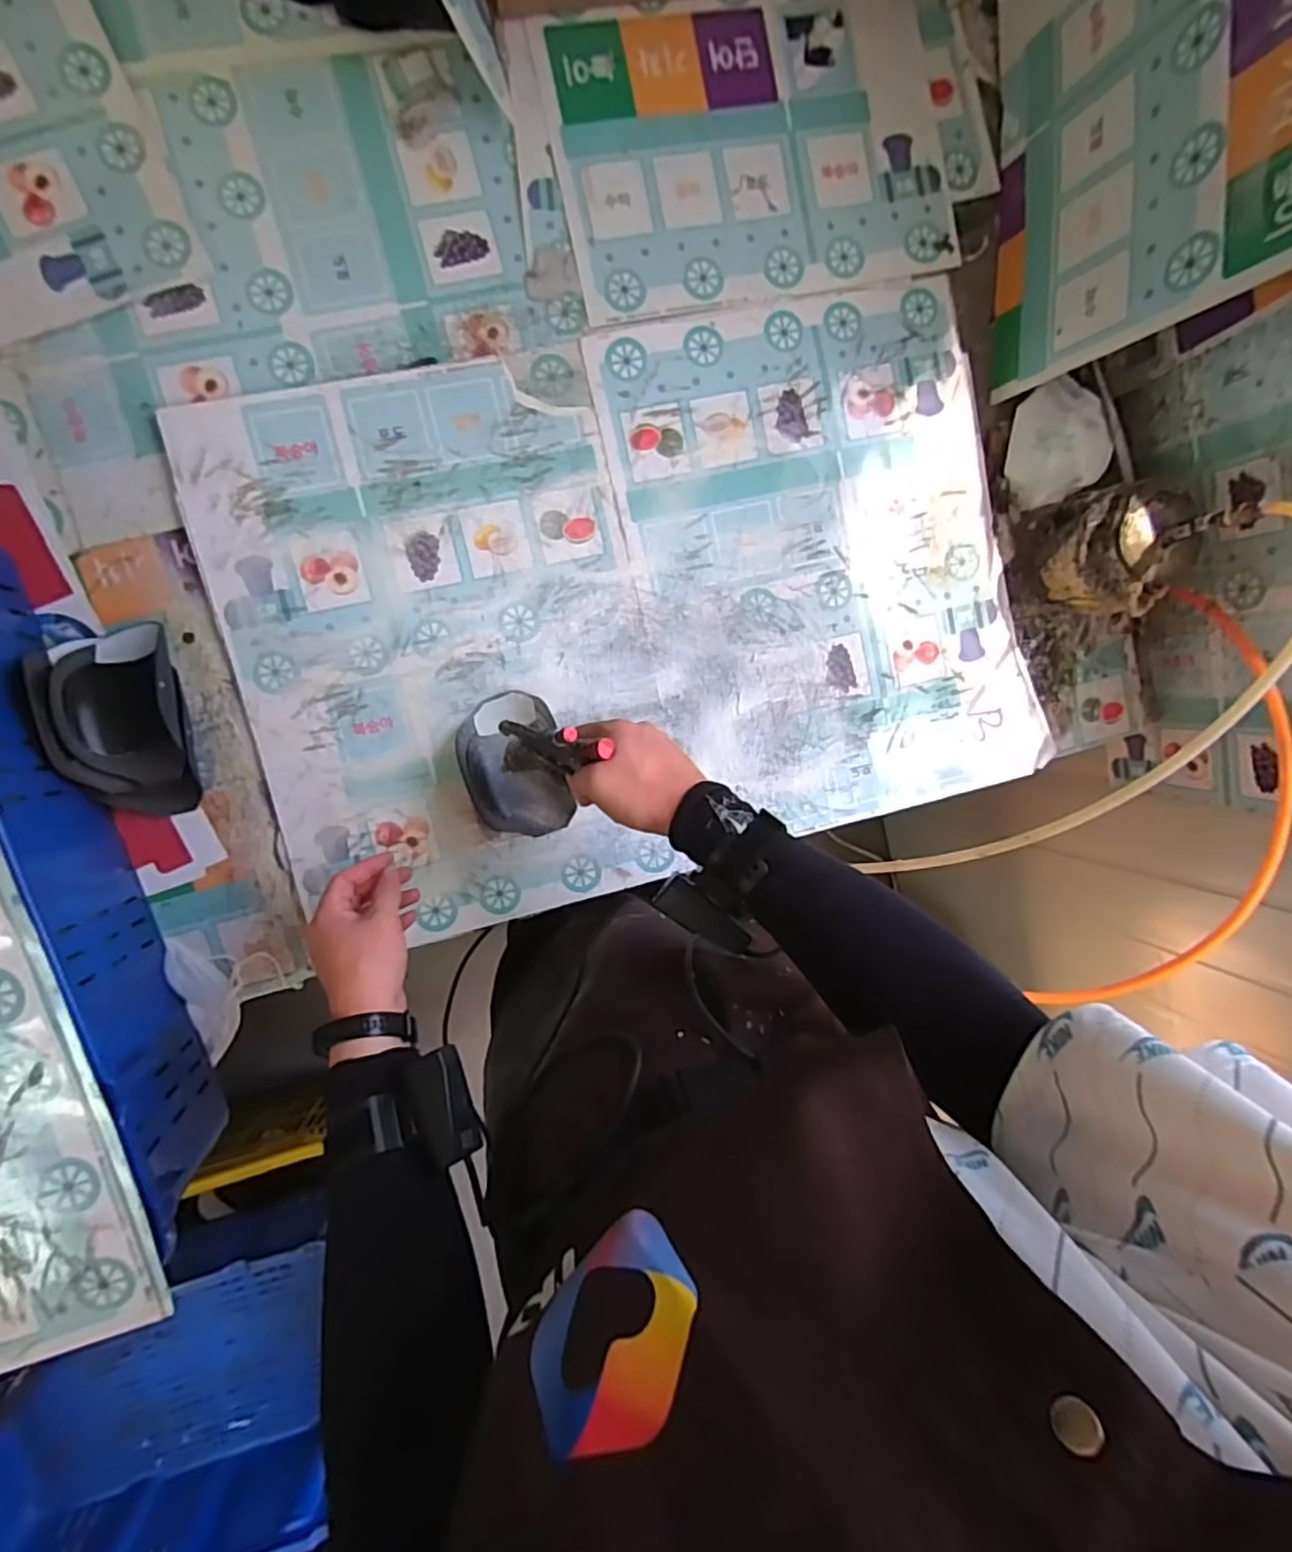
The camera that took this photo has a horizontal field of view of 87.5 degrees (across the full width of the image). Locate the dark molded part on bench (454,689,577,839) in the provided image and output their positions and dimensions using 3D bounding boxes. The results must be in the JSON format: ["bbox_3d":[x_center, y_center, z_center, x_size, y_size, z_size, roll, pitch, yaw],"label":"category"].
[{"bbox_3d":[-0.128,-0.009,0.659,0.092,0.041,0.142,-14,96,-7],"label":"dark molded part on bench"}]

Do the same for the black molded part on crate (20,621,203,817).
[{"bbox_3d":[-0.452,-0.044,0.595,0.104,0.072,0.162,-12,96,-7],"label":"black molded part on crate"}]

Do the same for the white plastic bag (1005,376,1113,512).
[{"bbox_3d":[0.433,-0.354,0.717,0.107,0.028,0.115,-18,96,-6],"label":"white plastic bag"}]

